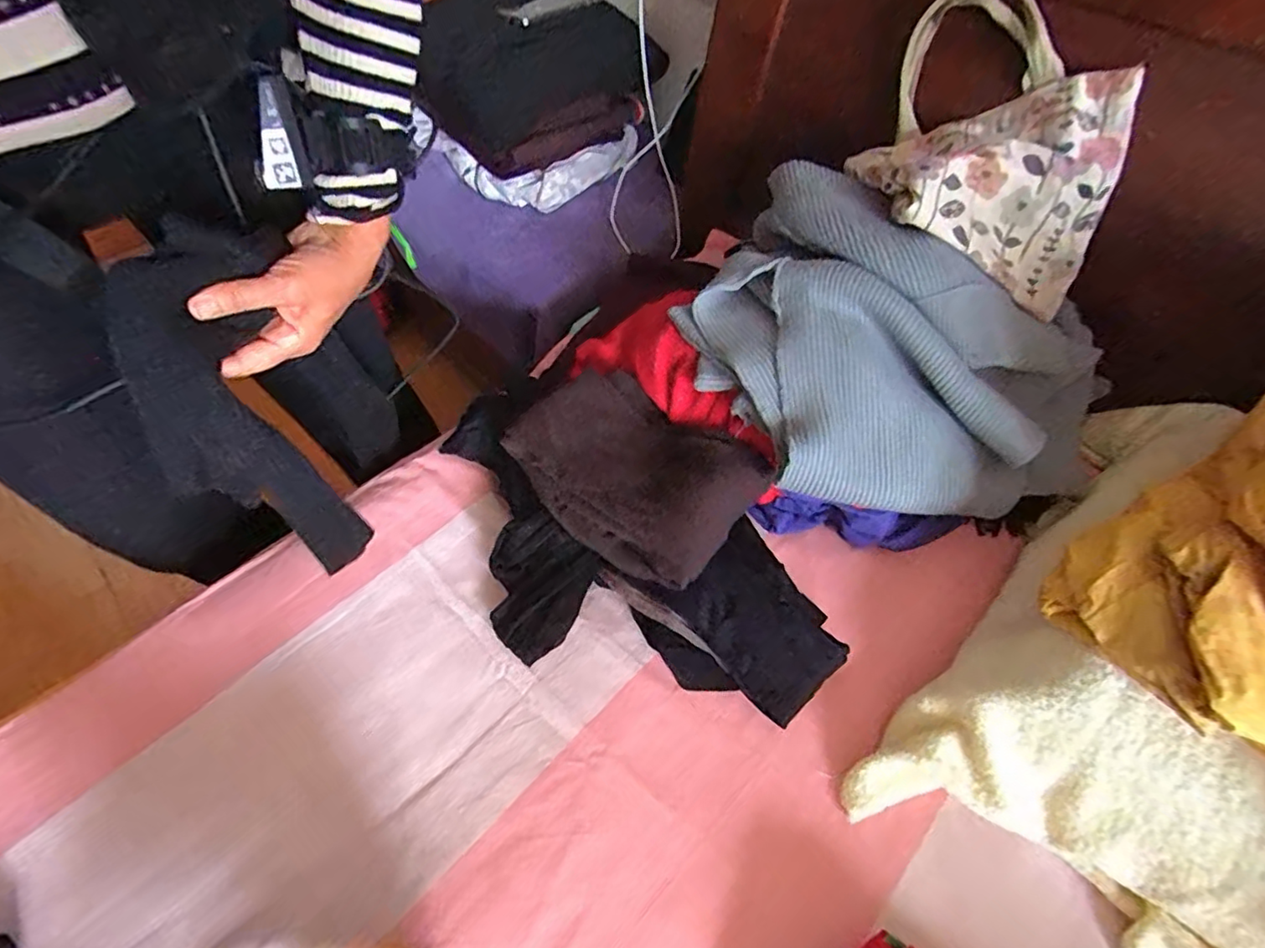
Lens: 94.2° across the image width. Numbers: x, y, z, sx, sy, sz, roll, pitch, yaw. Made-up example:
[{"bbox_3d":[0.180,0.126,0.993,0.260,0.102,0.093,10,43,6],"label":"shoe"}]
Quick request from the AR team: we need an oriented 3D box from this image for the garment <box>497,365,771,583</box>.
[{"bbox_3d":[-0.005,-0.010,0.552,0.236,0.045,0.162,35,63,20],"label":"garment"}]

